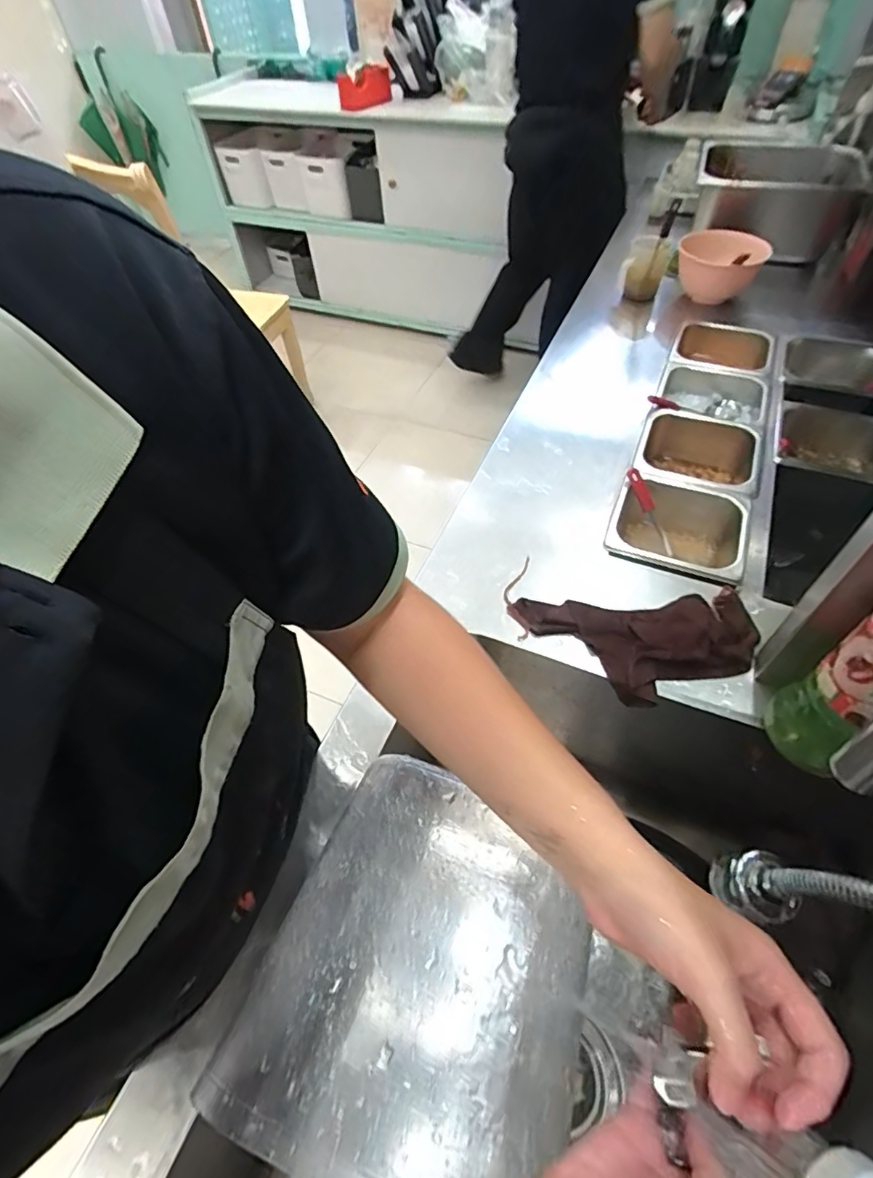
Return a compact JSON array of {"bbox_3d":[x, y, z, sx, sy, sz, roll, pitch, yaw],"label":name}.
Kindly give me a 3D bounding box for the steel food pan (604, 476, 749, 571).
[{"bbox_3d":[0.326,-0.064,0.739,0.173,0.084,0.165,23,58,21],"label":"steel food pan"}]

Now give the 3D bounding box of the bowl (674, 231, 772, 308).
[{"bbox_3d":[0.540,-0.613,1.027,0.162,0.108,0.141,18,57,18],"label":"bowl"}]

